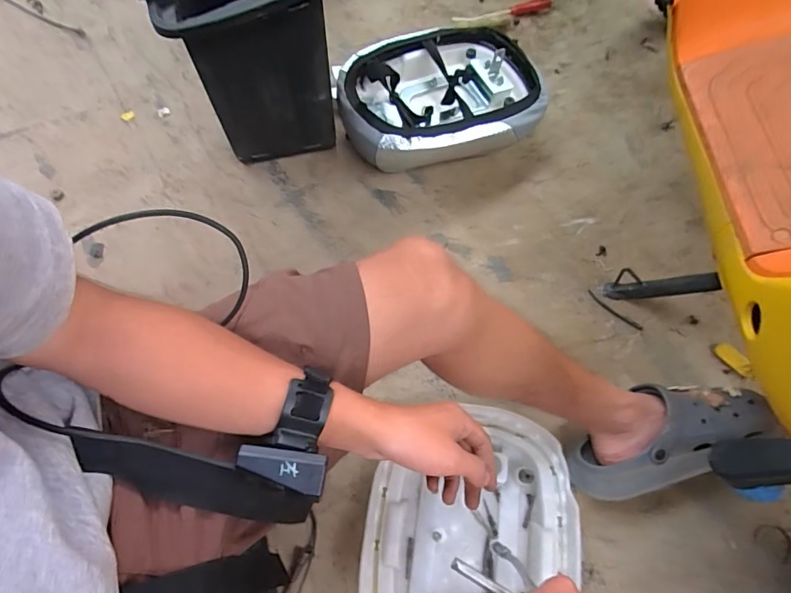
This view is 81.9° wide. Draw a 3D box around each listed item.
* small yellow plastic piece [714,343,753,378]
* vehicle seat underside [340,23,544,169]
[{"bbox_3d":[0.534,0.100,0.718,0.029,0.009,0.060,-34,70,-12],"label":"small yellow plastic piece"},{"bbox_3d":[0.082,-0.357,0.841,0.361,0.126,0.262,-18,68,-6],"label":"vehicle seat underside"}]

